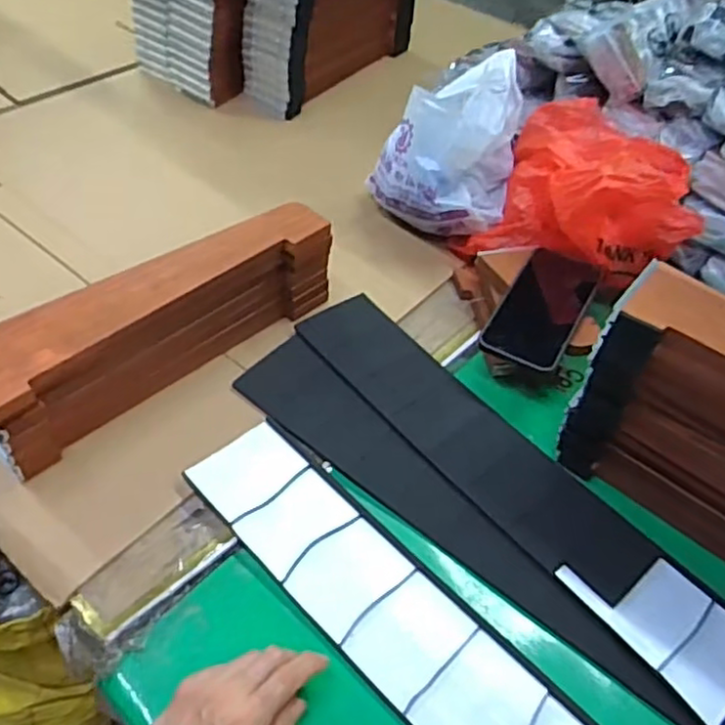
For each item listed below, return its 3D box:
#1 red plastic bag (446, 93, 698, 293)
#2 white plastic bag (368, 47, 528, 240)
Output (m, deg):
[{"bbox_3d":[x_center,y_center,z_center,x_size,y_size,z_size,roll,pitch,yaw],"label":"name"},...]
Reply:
[{"bbox_3d":[0.252,-0.197,0.749,0.232,0.133,0.184,22,49,12],"label":"red plastic bag"},{"bbox_3d":[0.096,-0.244,0.769,0.159,0.167,0.129,13,49,6],"label":"white plastic bag"}]

